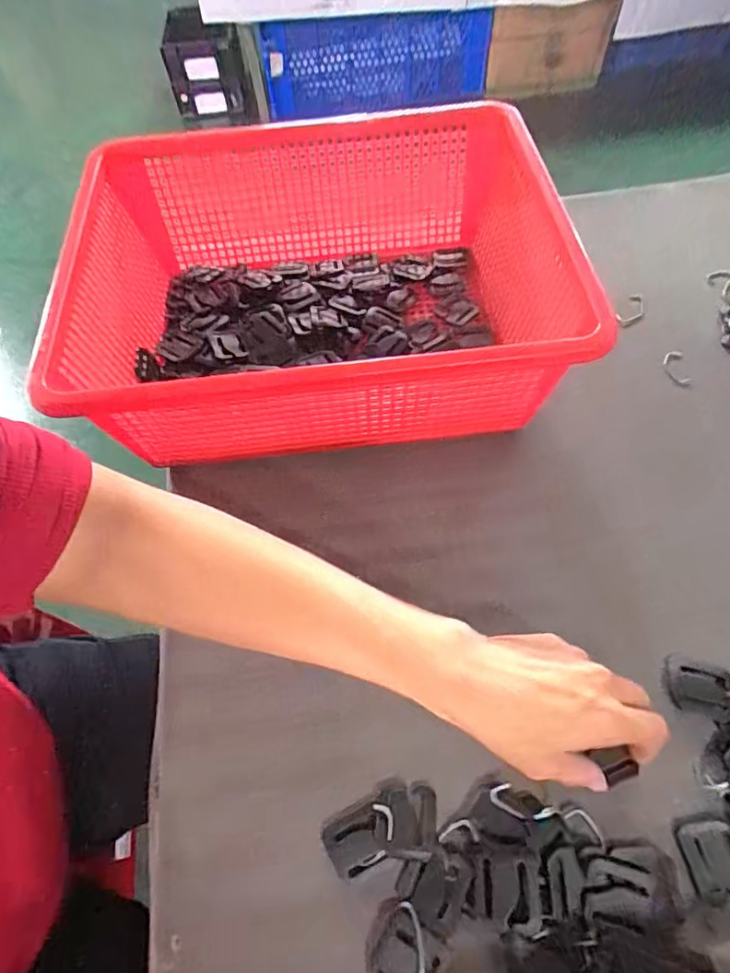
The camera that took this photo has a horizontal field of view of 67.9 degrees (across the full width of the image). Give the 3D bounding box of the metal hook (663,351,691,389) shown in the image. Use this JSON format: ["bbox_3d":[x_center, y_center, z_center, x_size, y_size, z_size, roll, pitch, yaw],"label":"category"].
[{"bbox_3d":[0.278,-0.105,0.485,0.023,0.005,0.041,-1,59,1],"label":"metal hook"}]

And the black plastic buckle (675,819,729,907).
[{"bbox_3d":[0.196,0.207,0.300,0.033,0.006,0.038,-12,59,-4],"label":"black plastic buckle"}]

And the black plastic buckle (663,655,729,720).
[{"bbox_3d":[0.213,0.128,0.345,0.042,0.004,0.033,13,60,11],"label":"black plastic buckle"}]

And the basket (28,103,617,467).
[{"bbox_3d":[-0.020,-0.169,0.459,0.389,0.131,0.310,-8,59,-1],"label":"basket"}]

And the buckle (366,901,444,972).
[{"bbox_3d":[0.022,0.247,0.290,0.039,0.004,0.035,26,64,17],"label":"buckle"}]

